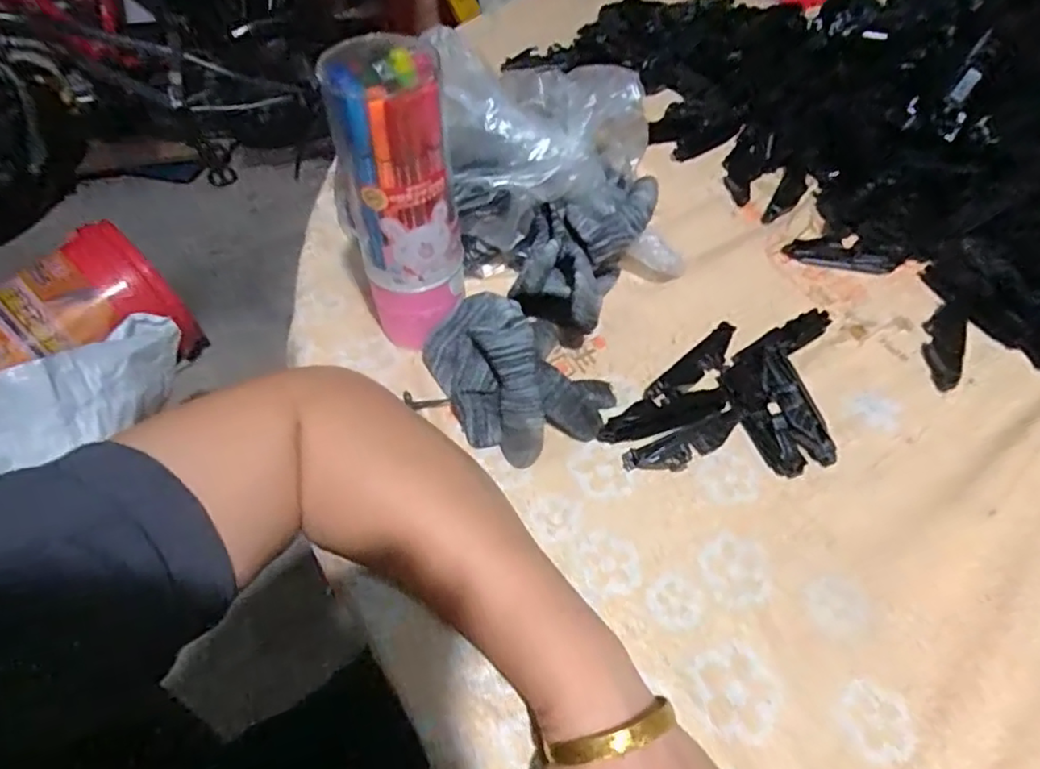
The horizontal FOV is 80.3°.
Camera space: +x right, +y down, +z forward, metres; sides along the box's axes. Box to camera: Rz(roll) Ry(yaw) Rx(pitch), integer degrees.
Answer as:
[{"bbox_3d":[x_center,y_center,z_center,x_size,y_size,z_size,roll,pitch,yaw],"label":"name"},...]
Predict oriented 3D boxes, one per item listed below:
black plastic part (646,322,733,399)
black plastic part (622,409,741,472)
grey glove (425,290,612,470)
[{"bbox_3d":[0.115,-0.014,0.398,0.083,0.010,0.017,-37,61,-22],"label":"black plastic part"},{"bbox_3d":[0.097,0.035,0.361,0.072,0.018,0.018,-17,55,-11],"label":"black plastic part"},{"bbox_3d":[0.000,-0.011,0.371,0.090,0.055,0.099,-25,57,-15],"label":"grey glove"}]

